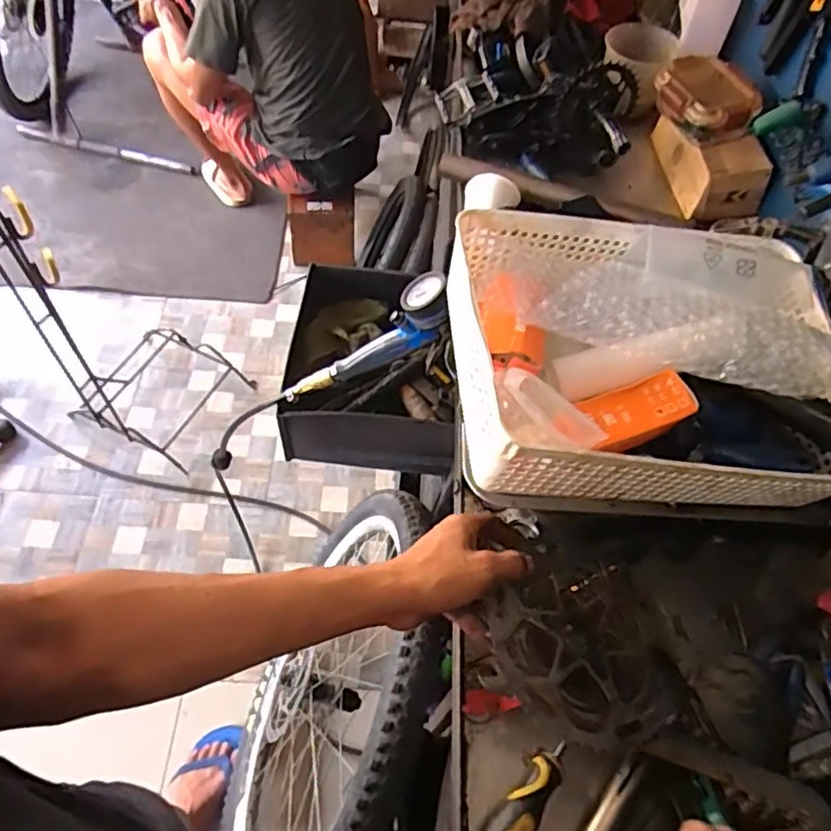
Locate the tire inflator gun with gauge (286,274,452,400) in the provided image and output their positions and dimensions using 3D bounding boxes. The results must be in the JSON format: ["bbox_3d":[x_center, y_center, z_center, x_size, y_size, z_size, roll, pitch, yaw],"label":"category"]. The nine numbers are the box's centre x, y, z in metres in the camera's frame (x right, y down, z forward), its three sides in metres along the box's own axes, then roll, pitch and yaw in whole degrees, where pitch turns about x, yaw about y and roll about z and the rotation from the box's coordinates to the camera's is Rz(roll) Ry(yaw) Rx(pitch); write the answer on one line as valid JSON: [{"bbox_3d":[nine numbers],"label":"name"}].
[{"bbox_3d":[-0.060,-0.085,0.800,0.272,0.070,0.059,-31,54,28],"label":"tire inflator gun with gauge"}]

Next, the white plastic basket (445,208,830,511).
[{"bbox_3d":[0.196,-0.054,0.529,0.314,0.125,0.240,1,58,-4],"label":"white plastic basket"}]

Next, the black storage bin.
[{"bbox_3d":[-0.065,-0.083,0.987,0.262,0.107,0.317,6,57,-1],"label":"black storage bin"}]

